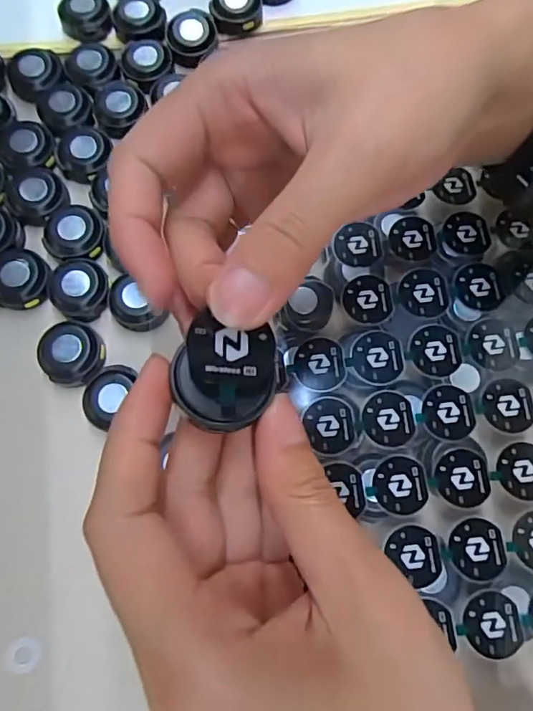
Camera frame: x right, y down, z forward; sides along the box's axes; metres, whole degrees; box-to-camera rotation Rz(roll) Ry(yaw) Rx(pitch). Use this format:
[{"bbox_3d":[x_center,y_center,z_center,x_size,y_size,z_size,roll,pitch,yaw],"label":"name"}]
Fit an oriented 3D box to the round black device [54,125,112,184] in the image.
[{"bbox_3d":[-0.098,-0.107,0.269,0.029,0.014,0.025,-21,76,-4],"label":"round black device"}]

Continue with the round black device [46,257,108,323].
[{"bbox_3d":[-0.094,-0.034,0.249,0.029,0.009,0.031,0,76,2],"label":"round black device"}]

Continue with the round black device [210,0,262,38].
[{"bbox_3d":[-0.018,-0.203,0.294,0.029,0.013,0.026,-7,76,0],"label":"round black device"}]

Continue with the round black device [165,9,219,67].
[{"bbox_3d":[-0.043,-0.184,0.288,0.029,0.012,0.027,0,76,2],"label":"round black device"}]

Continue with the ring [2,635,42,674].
[{"bbox_3d":[-0.104,0.127,0.213,0.014,0.004,0.014,0,76,2],"label":"ring"}]

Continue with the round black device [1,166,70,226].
[{"bbox_3d":[-0.122,-0.083,0.264,0.030,0.011,0.029,0,76,2],"label":"round black device"}]

